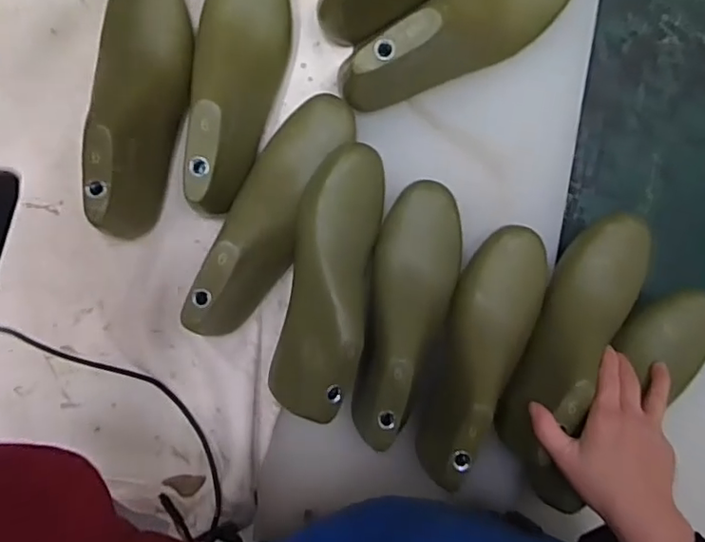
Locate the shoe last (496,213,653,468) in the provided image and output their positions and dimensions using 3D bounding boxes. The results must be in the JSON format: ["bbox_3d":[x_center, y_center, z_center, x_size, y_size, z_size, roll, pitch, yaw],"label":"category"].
[{"bbox_3d":[0.197,0.057,0.511,0.071,0.074,0.225,27,86,-2],"label":"shoe last"}]

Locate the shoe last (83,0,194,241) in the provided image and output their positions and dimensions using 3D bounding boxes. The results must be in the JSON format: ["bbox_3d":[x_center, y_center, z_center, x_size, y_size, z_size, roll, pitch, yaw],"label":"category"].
[{"bbox_3d":[-0.184,-0.145,0.499,0.070,0.079,0.227,6,92,-1],"label":"shoe last"}]

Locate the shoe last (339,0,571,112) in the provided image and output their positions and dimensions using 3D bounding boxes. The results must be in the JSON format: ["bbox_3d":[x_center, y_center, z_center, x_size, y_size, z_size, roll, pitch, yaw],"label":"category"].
[{"bbox_3d":[0.099,-0.206,0.497,0.232,0.076,0.068,-33,93,0],"label":"shoe last"}]

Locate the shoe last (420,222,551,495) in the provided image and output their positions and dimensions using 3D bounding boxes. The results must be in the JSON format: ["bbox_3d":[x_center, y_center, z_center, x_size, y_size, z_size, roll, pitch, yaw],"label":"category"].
[{"bbox_3d":[0.117,0.074,0.506,0.077,0.070,0.228,20,92,-2],"label":"shoe last"}]

